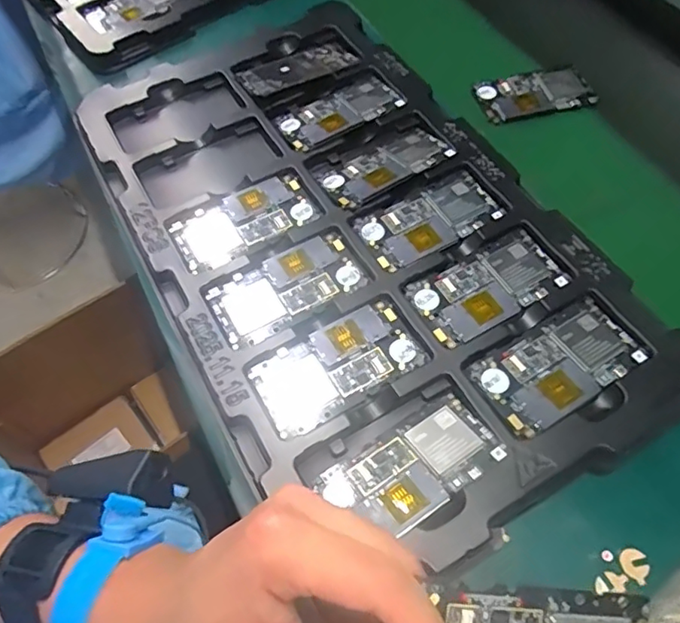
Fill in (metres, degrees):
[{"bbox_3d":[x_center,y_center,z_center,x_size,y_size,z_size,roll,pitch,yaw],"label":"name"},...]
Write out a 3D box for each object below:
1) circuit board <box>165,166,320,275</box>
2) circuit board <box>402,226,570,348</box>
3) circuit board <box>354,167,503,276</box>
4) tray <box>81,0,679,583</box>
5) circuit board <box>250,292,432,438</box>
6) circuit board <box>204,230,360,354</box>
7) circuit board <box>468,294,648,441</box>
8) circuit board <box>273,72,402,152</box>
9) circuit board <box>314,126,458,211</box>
[{"bbox_3d":[-0.086,-0.083,0.501,0.129,0.007,0.067,-28,64,-13],"label":"circuit board"},{"bbox_3d":[0.123,-0.020,0.459,0.123,0.008,0.065,-26,63,-15],"label":"circuit board"},{"bbox_3d":[0.081,-0.083,0.493,0.123,0.004,0.064,-27,63,-15],"label":"circuit board"},{"bbox_3d":[0.004,-0.080,0.487,0.323,0.017,0.540,-27,62,-16],"label":"tray"},{"bbox_3d":[-0.002,0.041,0.424,0.126,0.006,0.067,-27,64,-15],"label":"circuit board"},{"bbox_3d":[-0.044,-0.021,0.462,0.125,0.004,0.066,-28,64,-15],"label":"circuit board"},{"bbox_3d":[0.165,0.039,0.415,0.125,0.005,0.067,-28,64,-16],"label":"circuit board"},{"bbox_3d":[0.001,-0.205,0.561,0.127,0.005,0.058,-29,64,-16],"label":"circuit board"},{"bbox_3d":[0.046,-0.138,0.524,0.125,0.007,0.052,-26,63,-15],"label":"circuit board"}]

